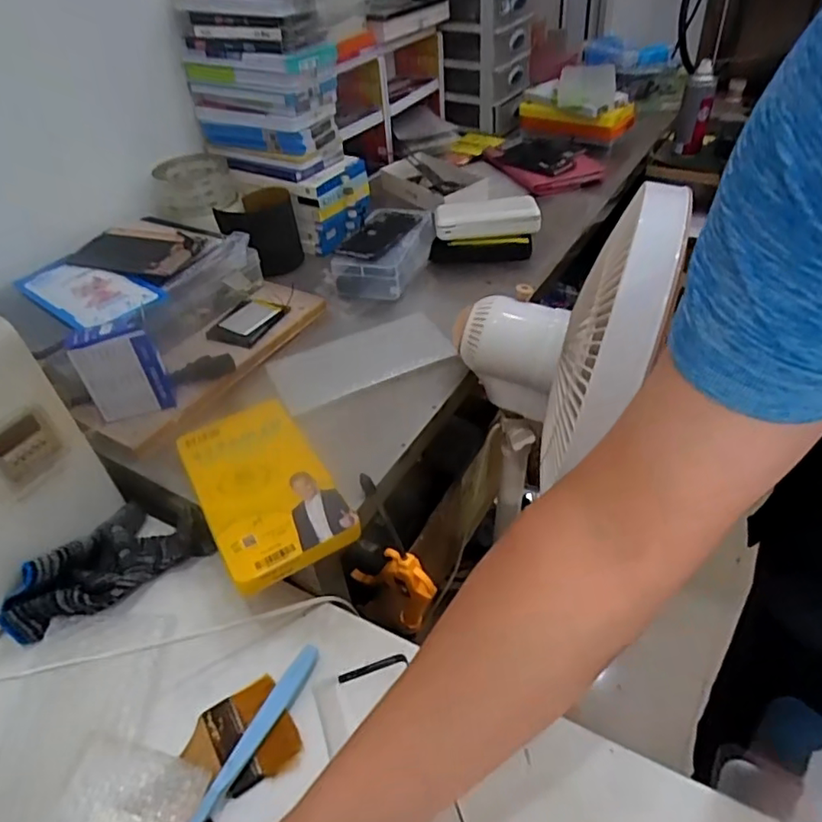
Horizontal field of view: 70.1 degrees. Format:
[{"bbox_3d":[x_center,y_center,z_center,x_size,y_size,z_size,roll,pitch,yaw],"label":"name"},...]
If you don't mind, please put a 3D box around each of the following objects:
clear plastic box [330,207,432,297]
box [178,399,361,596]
[{"bbox_3d":[-0.031,-0.218,0.793,0.091,0.053,0.165,11,44,19],"label":"clear plastic box"},{"bbox_3d":[-0.130,0.060,0.511,0.105,0.016,0.188,-25,45,-19],"label":"box"}]

